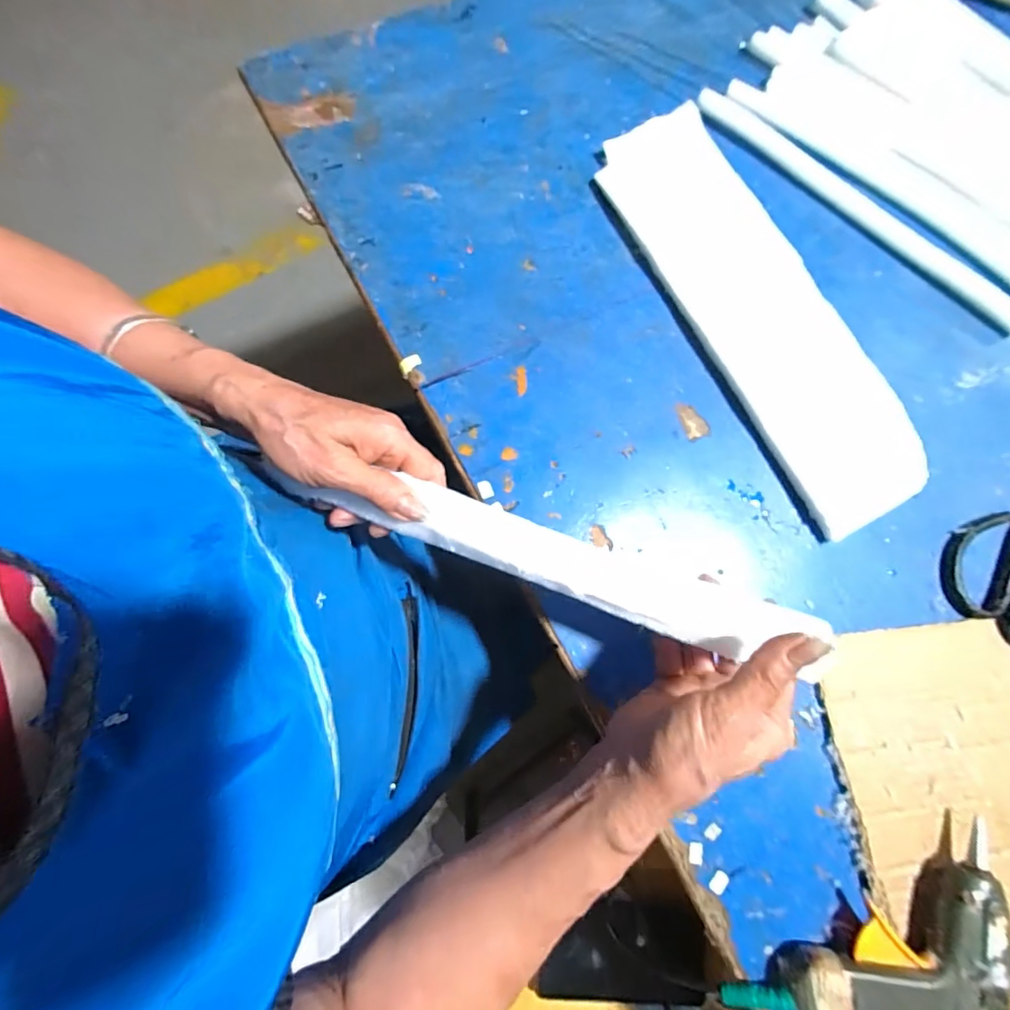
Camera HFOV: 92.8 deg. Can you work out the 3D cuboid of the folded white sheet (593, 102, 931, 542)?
[{"bbox_3d":[0.201,-0.158,0.383,0.111,0.017,0.362,-28,81,-5],"label":"folded white sheet"}]

